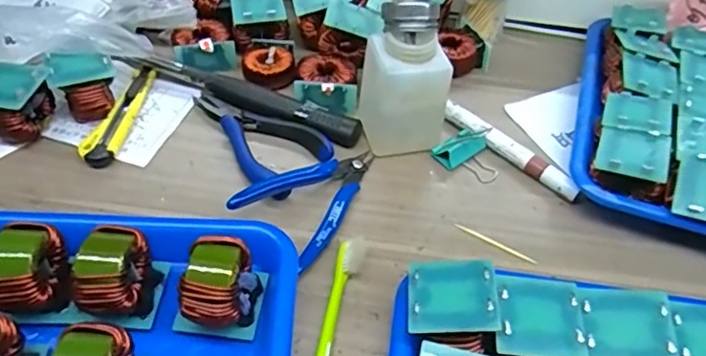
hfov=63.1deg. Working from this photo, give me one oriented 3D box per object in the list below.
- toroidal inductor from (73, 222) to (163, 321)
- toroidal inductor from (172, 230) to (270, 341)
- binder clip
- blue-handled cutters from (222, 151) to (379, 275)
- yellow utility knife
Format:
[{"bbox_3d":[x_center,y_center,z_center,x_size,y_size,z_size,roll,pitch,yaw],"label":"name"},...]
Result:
[{"bbox_3d":[-0.135,0.055,0.327,0.041,0.039,0.044,-3,50,-9],"label":"toroidal inductor"},{"bbox_3d":[-0.075,0.062,0.325,0.043,0.049,0.040,8,49,0],"label":"toroidal inductor"},{"bbox_3d":[0.093,-0.023,0.441,0.048,0.023,0.044,35,54,22],"label":"binder clip"},{"bbox_3d":[-0.023,0.007,0.401,0.061,0.029,0.113,30,53,19],"label":"blue-handled cutters"},{"bbox_3d":[-0.179,-0.052,0.449,0.022,0.012,0.109,9,49,2],"label":"yellow utility knife"}]

